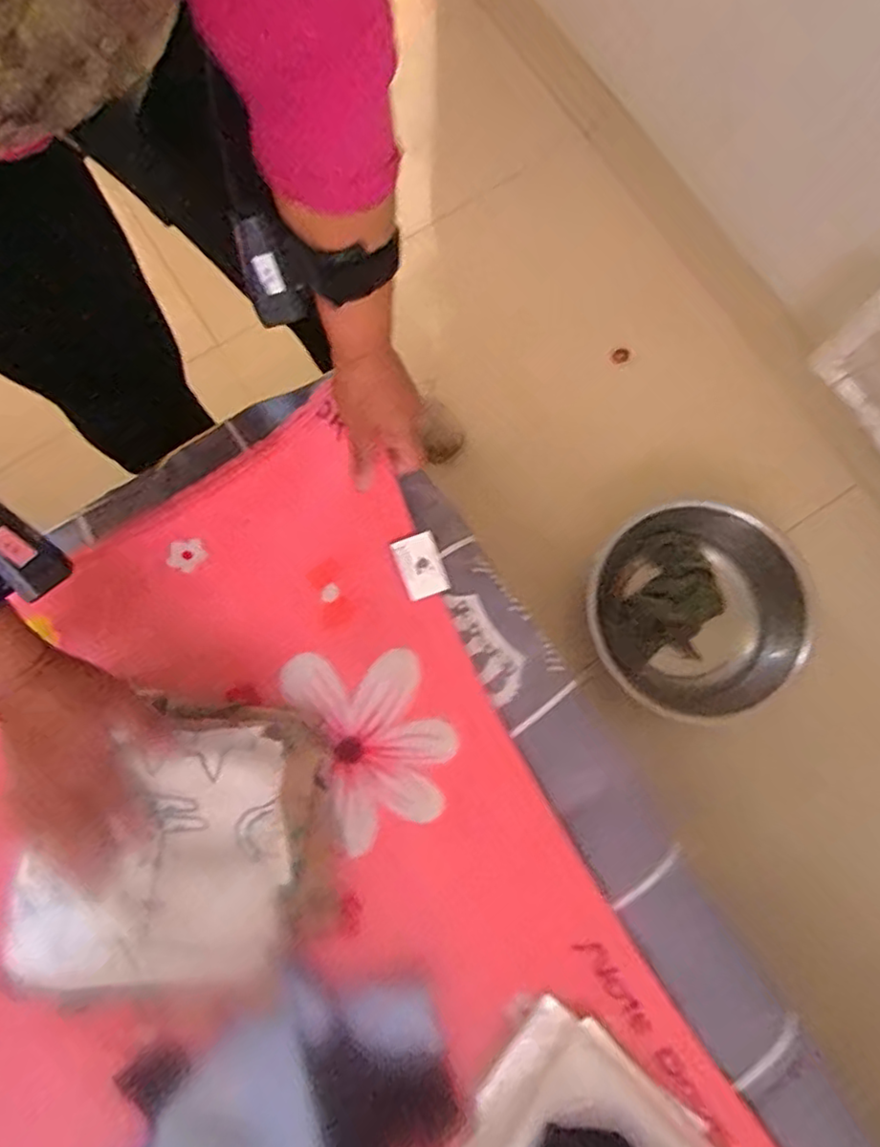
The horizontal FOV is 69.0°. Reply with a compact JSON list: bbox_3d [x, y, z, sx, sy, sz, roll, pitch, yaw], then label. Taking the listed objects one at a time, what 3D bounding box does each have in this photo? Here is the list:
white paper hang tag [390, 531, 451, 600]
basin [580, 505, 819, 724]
[{"bbox_3d":[-0.016,-0.006,0.518,0.035,0.006,0.050,-21,87,-4],"label":"white paper hang tag"},{"bbox_3d":[0.383,0.059,0.986,0.299,0.117,0.320,0,79,0],"label":"basin"}]

